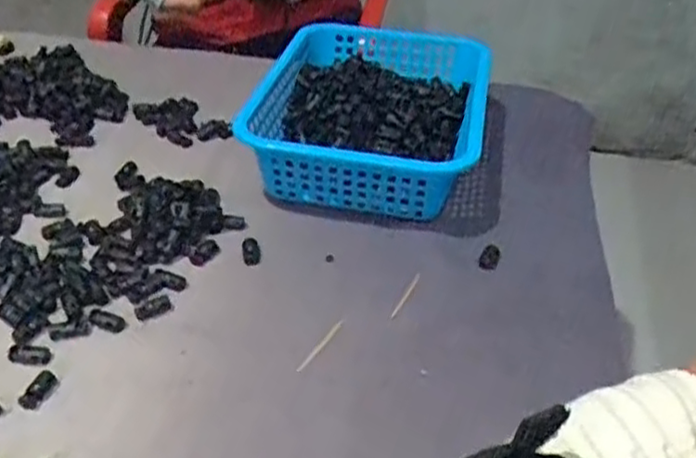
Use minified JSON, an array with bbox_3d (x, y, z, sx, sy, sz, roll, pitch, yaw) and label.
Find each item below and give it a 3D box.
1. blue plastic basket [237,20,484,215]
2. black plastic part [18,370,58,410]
[{"bbox_3d":[0.029,-0.123,0.752,0.208,0.094,0.297,10,37,6],"label":"blue plastic basket"},{"bbox_3d":[-0.209,0.107,0.489,0.014,0.007,0.029,15,37,14],"label":"black plastic part"}]

